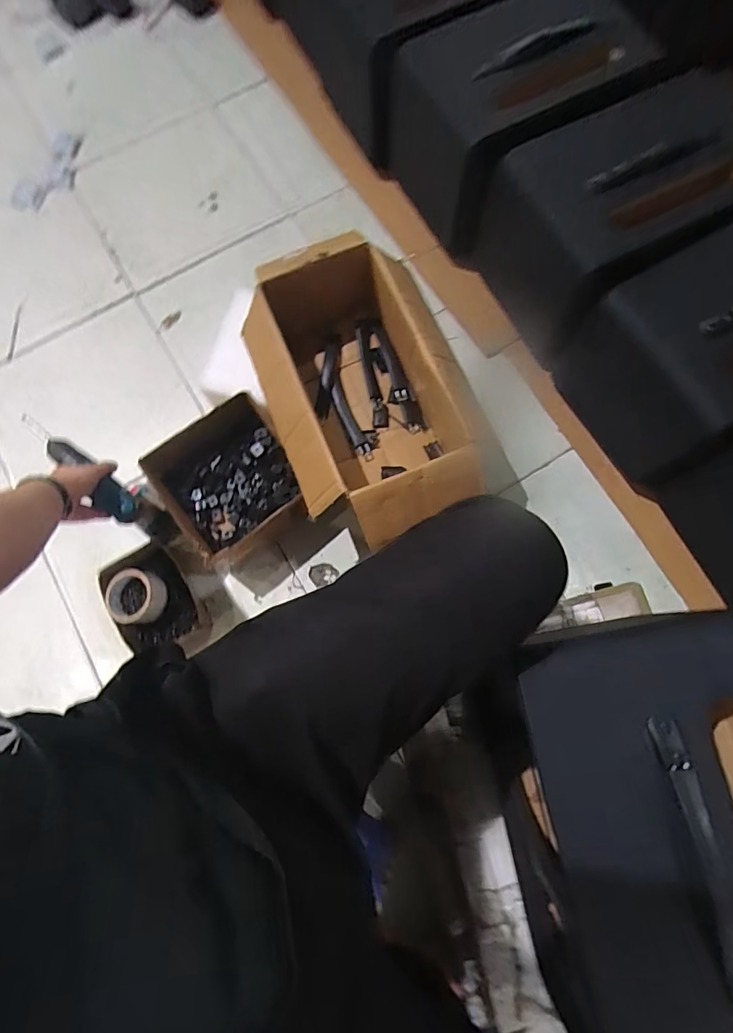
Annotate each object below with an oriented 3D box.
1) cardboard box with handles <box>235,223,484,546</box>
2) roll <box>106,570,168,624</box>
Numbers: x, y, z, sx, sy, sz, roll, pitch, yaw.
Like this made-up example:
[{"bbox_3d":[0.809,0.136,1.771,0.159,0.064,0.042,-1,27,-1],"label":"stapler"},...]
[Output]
[{"bbox_3d":[-0.006,-0.220,0.830,0.326,0.220,0.485,-20,77,-3],"label":"cardboard box with handles"},{"bbox_3d":[-0.413,0.145,0.842,0.095,0.060,0.092,0,76,2],"label":"roll"}]

